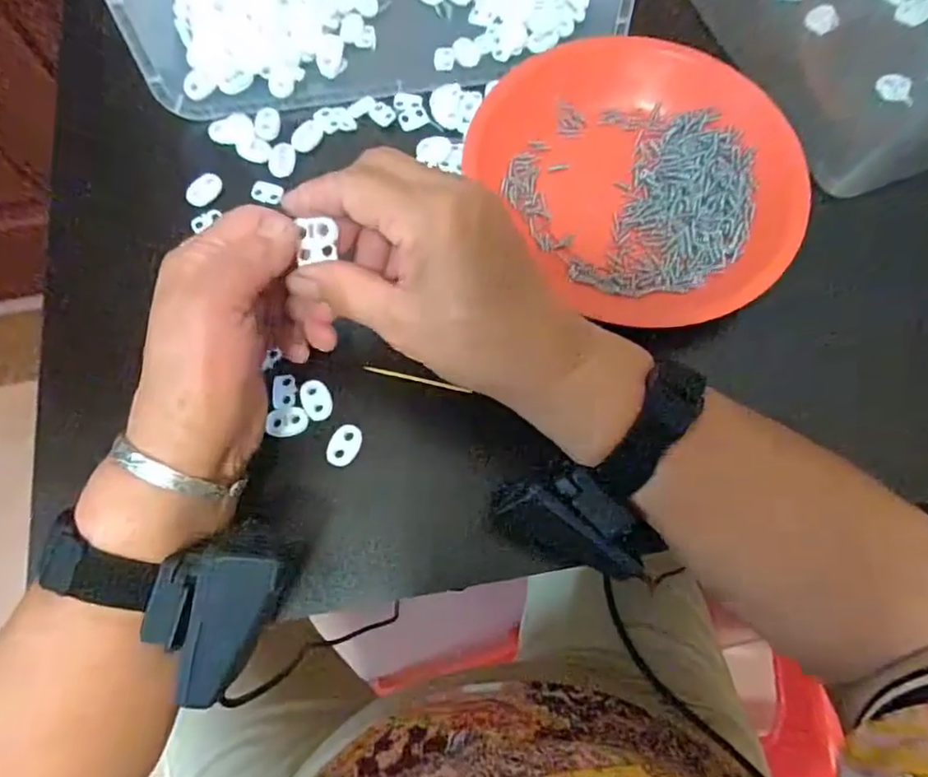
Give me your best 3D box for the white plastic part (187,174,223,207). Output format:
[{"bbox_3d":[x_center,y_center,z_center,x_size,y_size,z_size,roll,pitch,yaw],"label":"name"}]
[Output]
[{"bbox_3d":[-0.155,-0.118,0.353,0.023,0.009,0.011,-42,78,-13],"label":"white plastic part"}]

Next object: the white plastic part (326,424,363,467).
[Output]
[{"bbox_3d":[-0.063,0.030,0.311,0.015,0.005,0.023,23,73,6],"label":"white plastic part"}]

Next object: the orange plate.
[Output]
[{"bbox_3d":[0.110,-0.131,0.353,0.170,0.029,0.191,-36,77,-12],"label":"orange plate"}]

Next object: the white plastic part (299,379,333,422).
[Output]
[{"bbox_3d":[-0.080,0.006,0.319,0.016,0.005,0.022,-13,73,-6],"label":"white plastic part"}]

